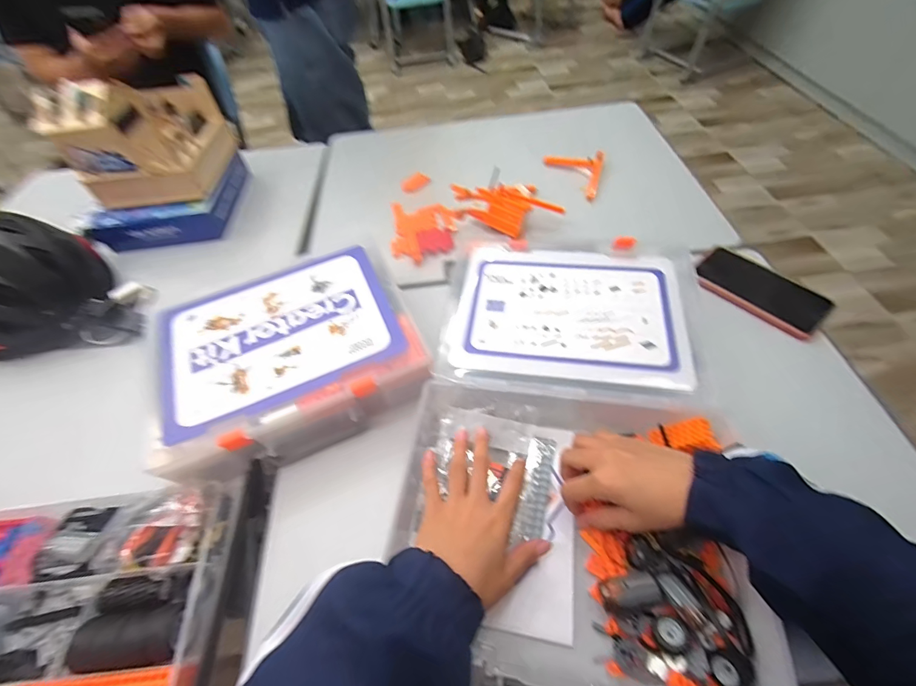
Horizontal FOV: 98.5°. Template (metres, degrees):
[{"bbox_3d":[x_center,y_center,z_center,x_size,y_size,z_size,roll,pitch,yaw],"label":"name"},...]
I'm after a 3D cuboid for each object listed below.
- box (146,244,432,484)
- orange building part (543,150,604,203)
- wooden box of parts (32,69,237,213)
[{"bbox_3d":[-0.204,0.008,0.489,0.283,0.068,0.234,-21,59,-11],"label":"box"},{"bbox_3d":[0.210,-0.316,0.736,0.107,0.022,0.126,11,58,9],"label":"orange building part"},{"bbox_3d":[-0.527,-0.364,0.666,0.171,0.155,0.200,-3,57,0],"label":"wooden box of parts"}]

